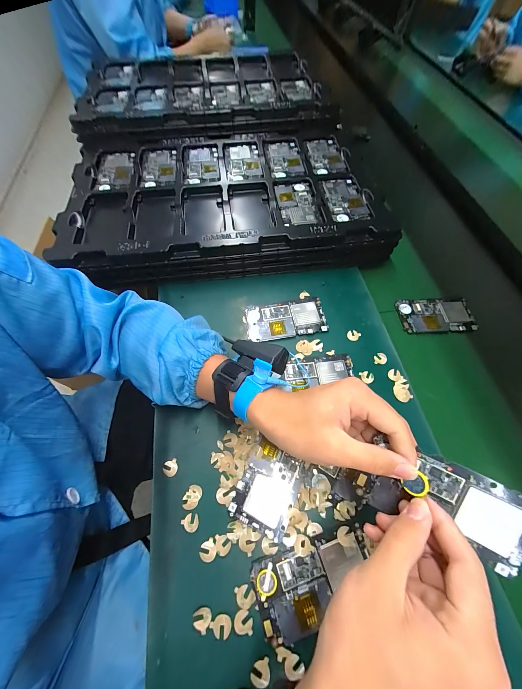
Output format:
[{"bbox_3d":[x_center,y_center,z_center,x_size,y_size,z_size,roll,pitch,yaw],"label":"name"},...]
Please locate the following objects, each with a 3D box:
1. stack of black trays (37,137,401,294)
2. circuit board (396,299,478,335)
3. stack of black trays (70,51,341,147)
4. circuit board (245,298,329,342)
[{"bbox_3d":[-0.064,-0.273,0.477,0.539,0.073,0.338,-6,64,-6],"label":"stack of black trays"},{"bbox_3d":[0.294,-0.048,0.415,0.121,0.007,0.066,1,63,-3],"label":"circuit board"},{"bbox_3d":[-0.122,-0.565,0.557,0.519,0.083,0.322,-3,64,-5],"label":"stack of black trays"},{"bbox_3d":[0.039,-0.040,0.392,0.123,0.008,0.064,-7,64,-7],"label":"circuit board"}]

